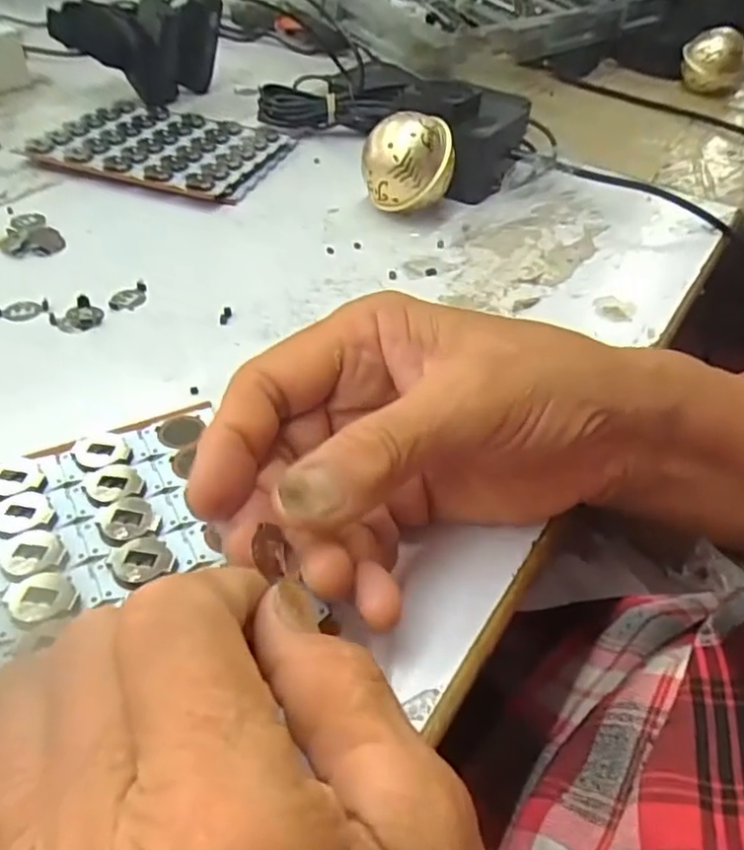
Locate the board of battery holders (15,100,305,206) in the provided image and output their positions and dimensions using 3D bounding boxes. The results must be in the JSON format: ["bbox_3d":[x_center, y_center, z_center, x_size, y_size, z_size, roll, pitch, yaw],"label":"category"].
[{"bbox_3d":[-0.143,-0.188,0.447,0.147,0.012,0.112,16,44,10],"label":"board of battery holders"}]

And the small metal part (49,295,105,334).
[{"bbox_3d":[-0.140,-0.053,0.310,0.022,0.004,0.024,3,43,-3],"label":"small metal part"}]

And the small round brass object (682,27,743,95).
[{"bbox_3d":[0.325,-0.344,0.625,0.056,0.056,0.042,22,46,17],"label":"small round brass object"}]

